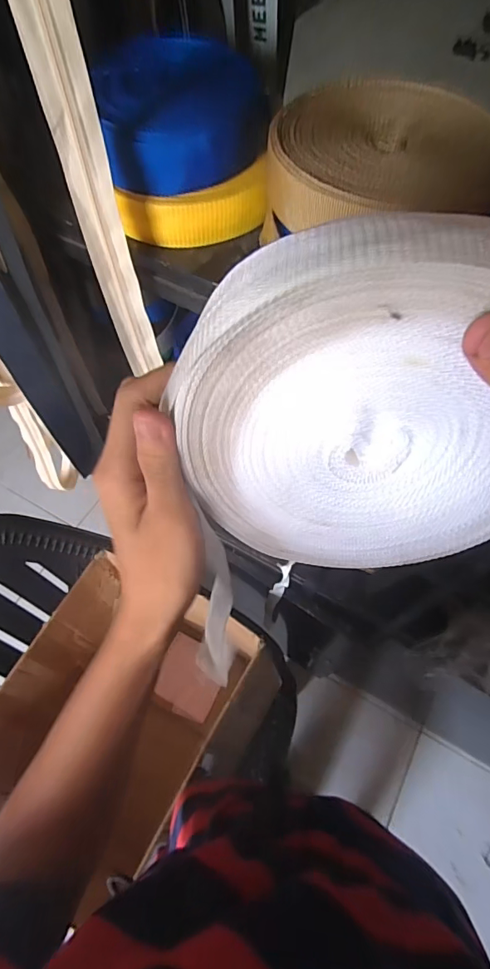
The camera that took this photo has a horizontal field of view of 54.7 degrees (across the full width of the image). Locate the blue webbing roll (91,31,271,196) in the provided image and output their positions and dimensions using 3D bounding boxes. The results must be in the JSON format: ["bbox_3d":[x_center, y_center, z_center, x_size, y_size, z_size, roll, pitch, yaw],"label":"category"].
[{"bbox_3d":[-0.046,-0.286,0.364,0.125,0.049,0.114,0,62,-1],"label":"blue webbing roll"}]

